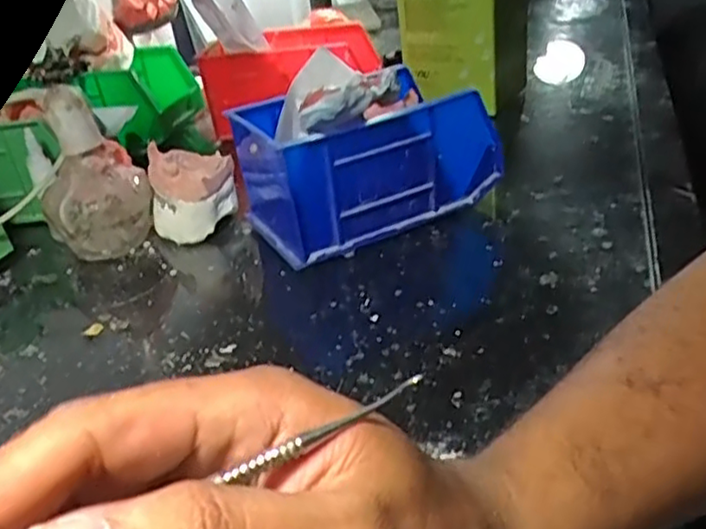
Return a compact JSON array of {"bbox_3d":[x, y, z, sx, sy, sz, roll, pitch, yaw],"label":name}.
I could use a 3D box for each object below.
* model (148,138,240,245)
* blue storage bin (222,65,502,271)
[{"bbox_3d":[-0.121,-0.054,0.517,0.060,0.058,0.053,-4,30,6],"label":"model"},{"bbox_3d":[0.008,-0.079,0.501,0.175,0.089,0.111,-18,31,-17],"label":"blue storage bin"}]

